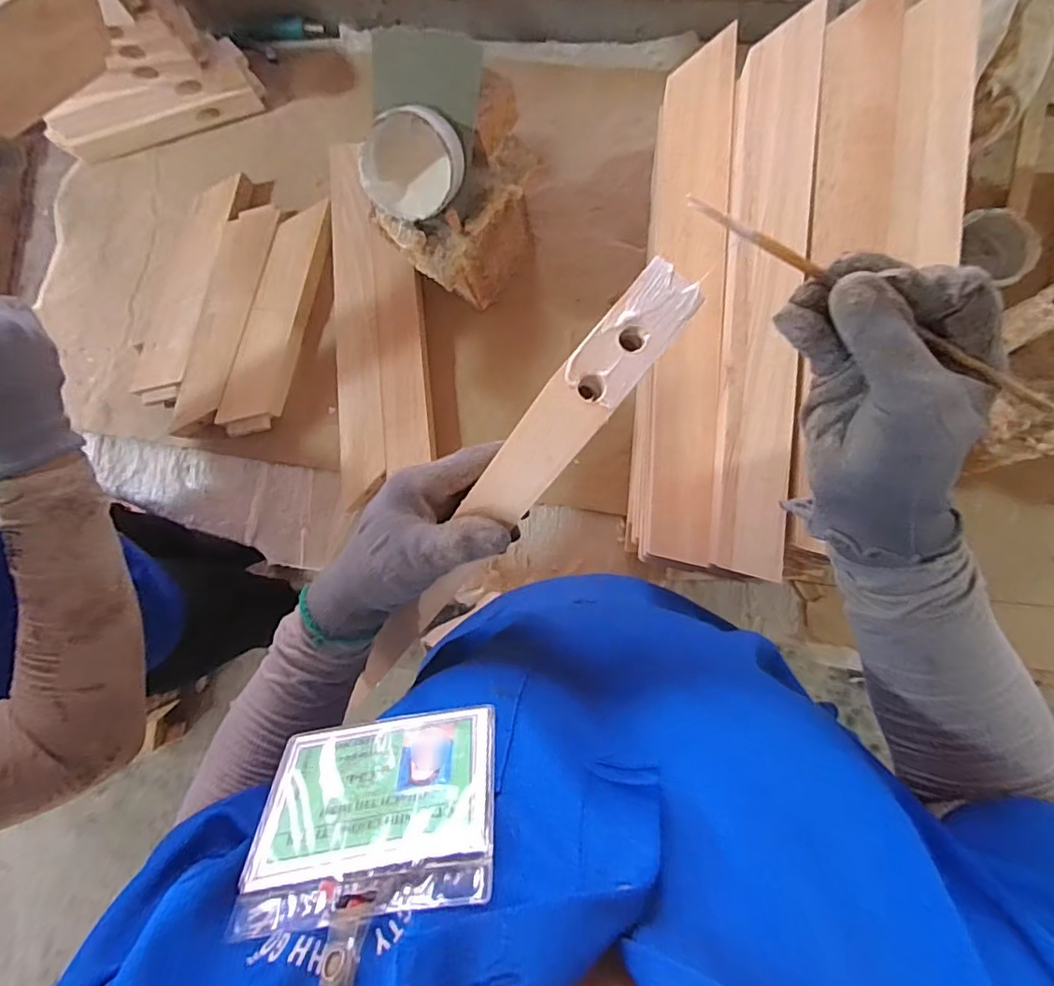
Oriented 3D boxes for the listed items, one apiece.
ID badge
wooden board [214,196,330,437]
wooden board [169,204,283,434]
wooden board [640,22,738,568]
[{"bbox_3d":[-0.063,0.131,0.234,0.098,0.082,0.005,-9,123,2],"label":"ID badge"},{"bbox_3d":[-0.304,-0.212,0.682,0.065,0.022,0.287,18,93,7],"label":"wooden board"},{"bbox_3d":[-0.371,-0.213,0.688,0.060,0.025,0.287,16,92,7],"label":"wooden board"},{"bbox_3d":[0.131,-0.157,0.453,0.058,0.034,0.418,4,91,7],"label":"wooden board"}]

